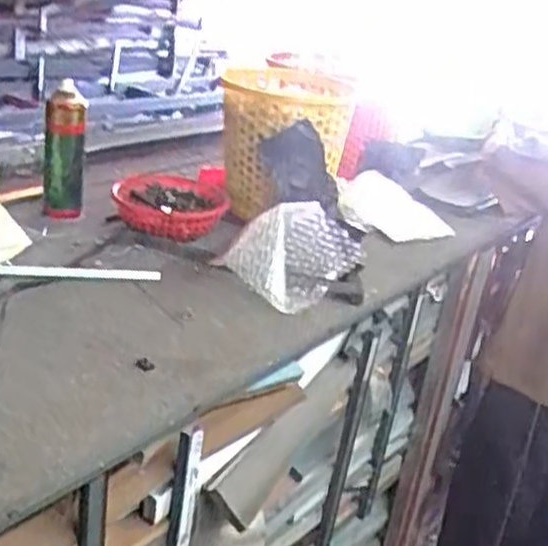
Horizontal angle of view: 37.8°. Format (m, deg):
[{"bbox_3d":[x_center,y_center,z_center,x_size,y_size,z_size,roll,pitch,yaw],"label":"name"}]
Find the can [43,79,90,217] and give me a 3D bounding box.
[{"bbox_3d":[-0.351,-0.199,1.349,0.071,0.225,0.065,1,23,-14],"label":"can"}]

